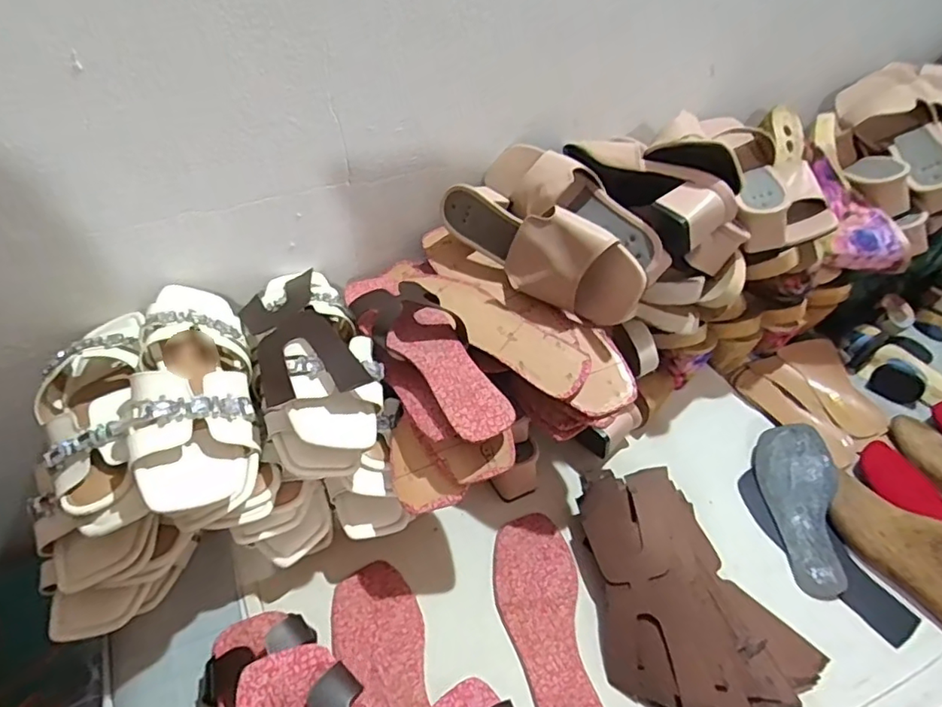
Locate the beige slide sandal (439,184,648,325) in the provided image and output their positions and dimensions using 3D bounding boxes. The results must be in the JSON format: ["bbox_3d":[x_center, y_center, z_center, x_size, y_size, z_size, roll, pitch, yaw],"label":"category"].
[{"bbox_3d":[0.068,-0.106,0.600,0.075,0.101,0.236,-28,53,-28],"label":"beige slide sandal"}]

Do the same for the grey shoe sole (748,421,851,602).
[{"bbox_3d":[0.374,0.165,0.637,0.073,0.034,0.200,7,45,4],"label":"grey shoe sole"}]

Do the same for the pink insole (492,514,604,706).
[{"bbox_3d":[0.077,0.265,0.538,0.082,0.008,0.235,-7,46,-10],"label":"pink insole"}]

